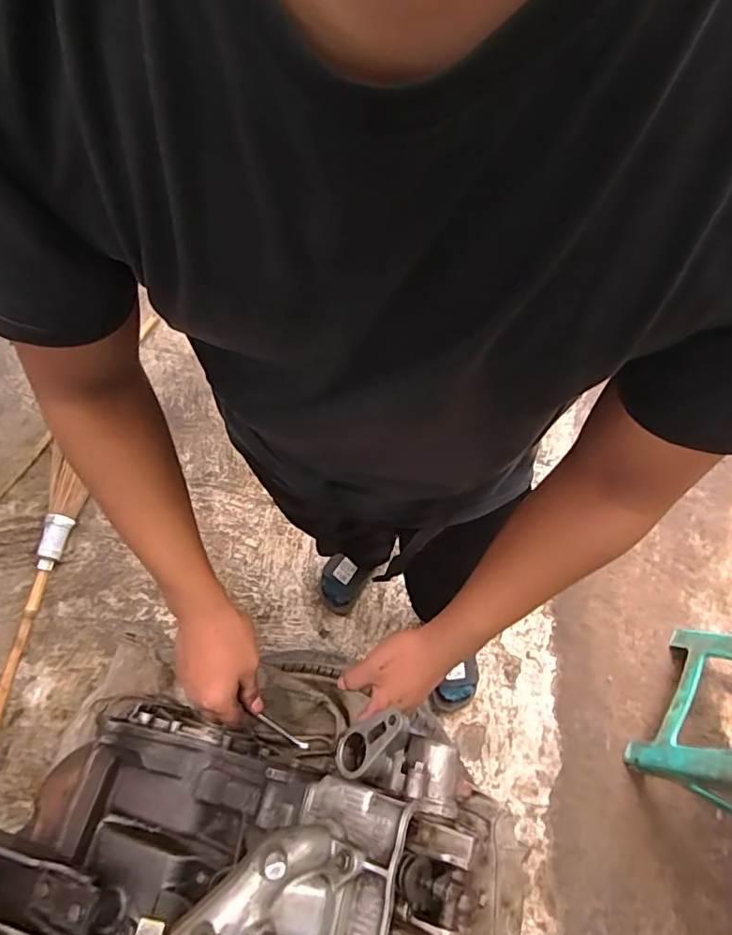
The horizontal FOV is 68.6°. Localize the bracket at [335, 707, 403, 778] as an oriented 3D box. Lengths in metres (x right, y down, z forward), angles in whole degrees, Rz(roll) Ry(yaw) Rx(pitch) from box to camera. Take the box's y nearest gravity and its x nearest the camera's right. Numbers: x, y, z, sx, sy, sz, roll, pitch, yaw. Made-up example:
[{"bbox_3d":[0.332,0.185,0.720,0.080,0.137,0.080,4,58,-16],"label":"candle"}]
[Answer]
[{"bbox_3d":[0.002,0.238,0.470,0.074,0.006,0.039,-46,29,9],"label":"bracket"}]

